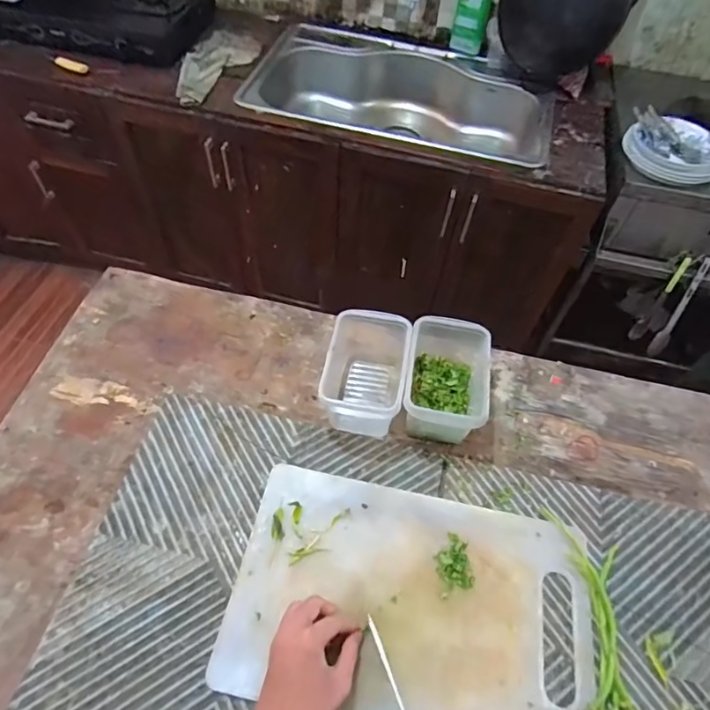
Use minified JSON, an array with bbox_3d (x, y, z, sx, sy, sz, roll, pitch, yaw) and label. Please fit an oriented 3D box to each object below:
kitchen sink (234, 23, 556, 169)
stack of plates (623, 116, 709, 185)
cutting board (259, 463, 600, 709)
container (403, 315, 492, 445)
[{"bbox_3d":[0.137,-0.716,1.503,0.828,0.216,0.521,15,56,6],"label":"kitchen sink"},{"bbox_3d":[0.754,-0.488,1.189,0.216,0.040,0.203,9,55,4],"label":"stack of plates"},{"bbox_3d":[0.072,0.277,0.564,0.377,0.012,0.244,11,55,5],"label":"cutting board"},{"bbox_3d":[0.120,0.040,0.686,0.103,0.098,0.152,10,55,4],"label":"container"}]

